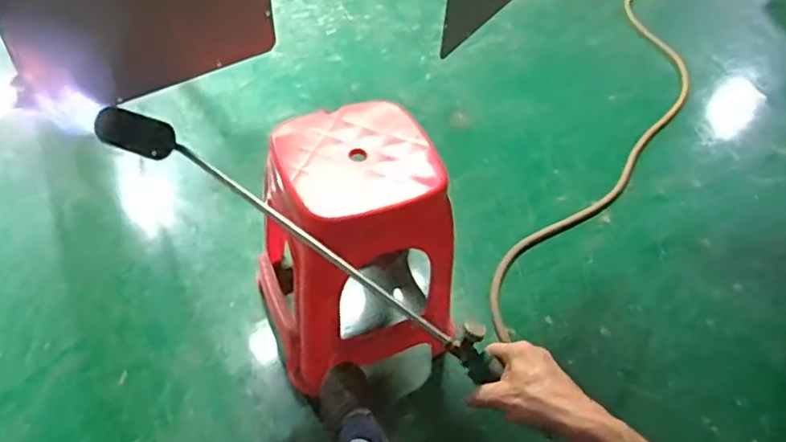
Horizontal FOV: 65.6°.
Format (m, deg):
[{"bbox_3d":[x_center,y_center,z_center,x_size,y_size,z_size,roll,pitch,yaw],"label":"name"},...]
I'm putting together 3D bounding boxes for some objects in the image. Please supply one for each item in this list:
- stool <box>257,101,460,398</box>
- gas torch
[{"bbox_3d":[-0.073,0.065,1.193,0.351,0.464,0.353,-18,53,-19],"label":"stool"},{"bbox_3d":[-0.153,-0.012,0.709,0.633,0.048,0.045,31,56,19],"label":"gas torch"}]

